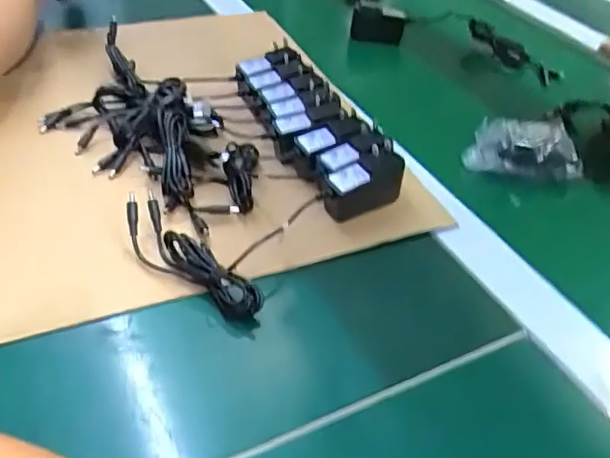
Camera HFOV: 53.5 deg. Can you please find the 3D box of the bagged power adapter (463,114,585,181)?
[{"bbox_3d":[0.218,-0.080,0.603,0.109,0.045,0.058,7,38,-1],"label":"bagged power adapter"}]

